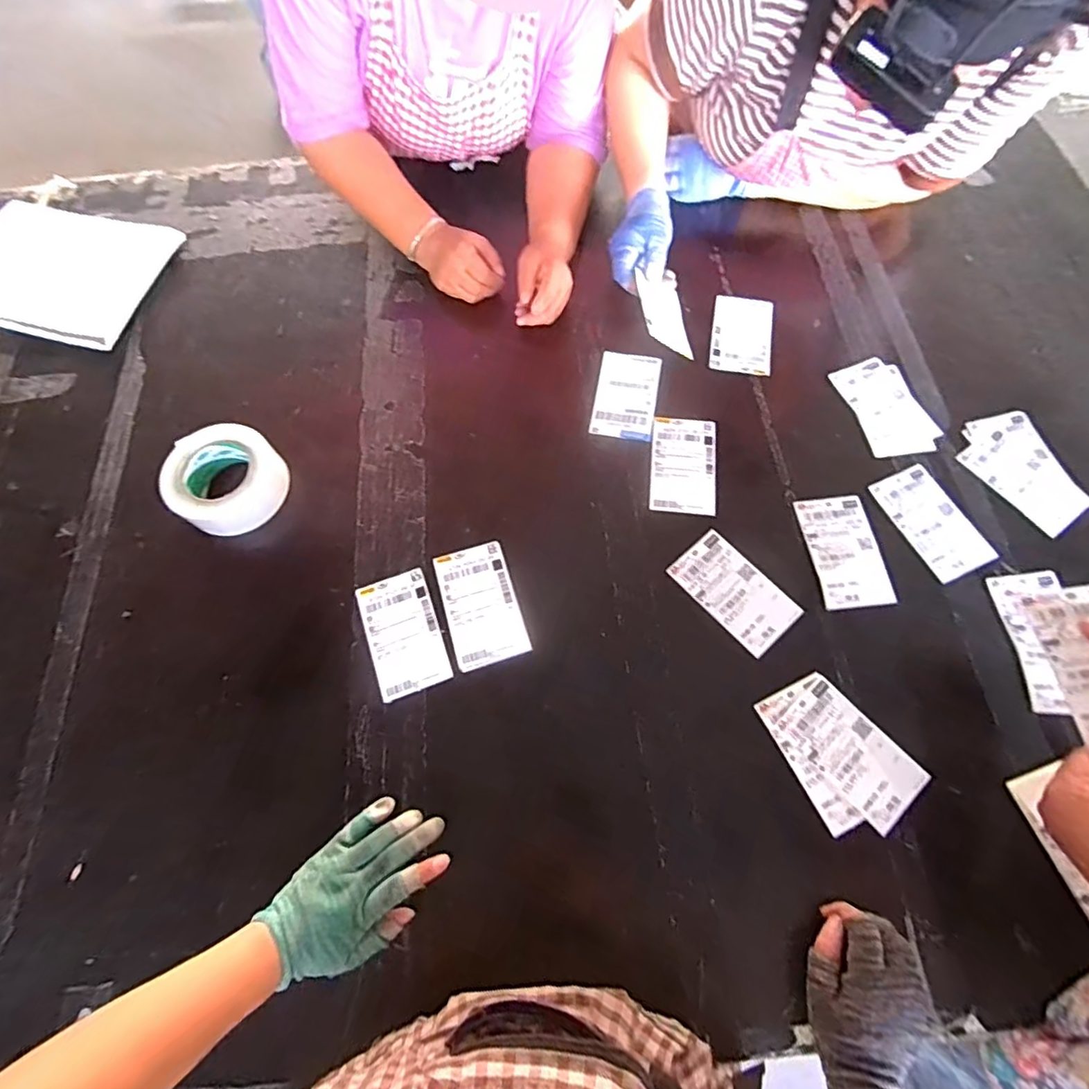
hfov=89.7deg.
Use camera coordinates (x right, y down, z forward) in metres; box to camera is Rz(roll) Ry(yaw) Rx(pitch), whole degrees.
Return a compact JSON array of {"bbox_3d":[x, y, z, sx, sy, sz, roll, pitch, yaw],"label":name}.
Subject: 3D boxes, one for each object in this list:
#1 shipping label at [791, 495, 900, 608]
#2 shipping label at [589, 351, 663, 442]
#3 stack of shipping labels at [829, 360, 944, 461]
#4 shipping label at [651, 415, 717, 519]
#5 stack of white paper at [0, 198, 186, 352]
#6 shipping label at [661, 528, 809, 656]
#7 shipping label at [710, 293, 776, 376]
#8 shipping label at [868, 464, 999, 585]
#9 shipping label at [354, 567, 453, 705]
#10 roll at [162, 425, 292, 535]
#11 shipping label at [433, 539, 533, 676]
[{"bbox_3d":[0.366,0.008,0.670,0.087,0.005,0.141,-5,67,1],"label":"shipping label"},{"bbox_3d":[0.113,-0.205,0.750,0.082,0.004,0.137,10,70,3],"label":"shipping label"},{"bbox_3d":[0.476,-0.190,0.759,0.108,0.007,0.156,-14,68,-7],"label":"stack of shipping labels"},{"bbox_3d":[0.181,-0.103,0.709,0.081,0.006,0.137,7,68,2],"label":"shipping label"},{"bbox_3d":[-0.735,-0.421,0.832,0.295,0.013,0.257,13,67,-4],"label":"stack of white paper"},{"bbox_3d":[0.224,0.055,0.646,0.084,0.004,0.142,-39,73,-15],"label":"shipping label"},{"bbox_3d":[0.289,-0.306,0.797,0.086,0.004,0.138,11,71,5],"label":"shipping label"},{"bbox_3d":[0.487,-0.028,0.690,0.087,0.005,0.146,-24,72,-7],"label":"shipping label"},{"bbox_3d":[-0.161,0.101,0.624,0.081,0.005,0.138,-18,69,-8],"label":"shipping label"},{"bbox_3d":[-0.386,-0.080,0.667,0.124,0.058,0.122,0,67,-1],"label":"roll"},{"bbox_3d":[-0.074,0.069,0.638,0.082,0.006,0.141,-16,69,-7],"label":"shipping label"}]

